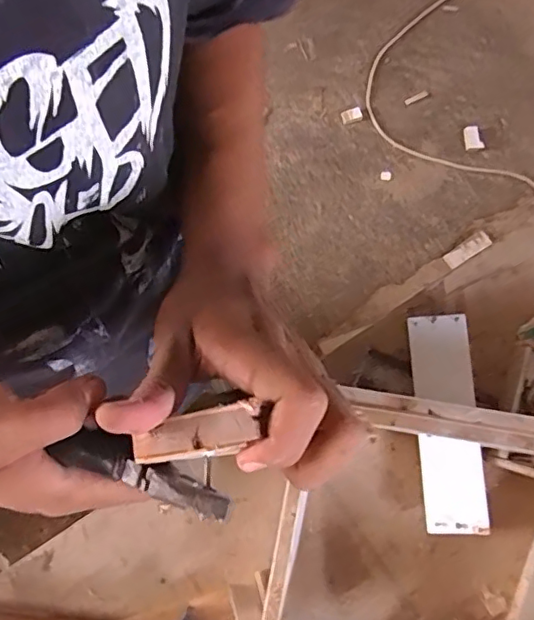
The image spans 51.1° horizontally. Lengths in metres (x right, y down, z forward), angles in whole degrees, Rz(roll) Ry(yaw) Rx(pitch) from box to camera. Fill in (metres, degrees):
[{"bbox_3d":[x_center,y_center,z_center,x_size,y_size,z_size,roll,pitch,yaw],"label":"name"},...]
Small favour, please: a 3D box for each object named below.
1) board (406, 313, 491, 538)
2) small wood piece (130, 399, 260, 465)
[{"bbox_3d":[0.203,0.127,0.633,0.066,0.015,0.241,-7,76,19],"label":"board"},{"bbox_3d":[-0.033,0.057,0.249,0.062,0.004,0.021,-18,79,17],"label":"small wood piece"}]

